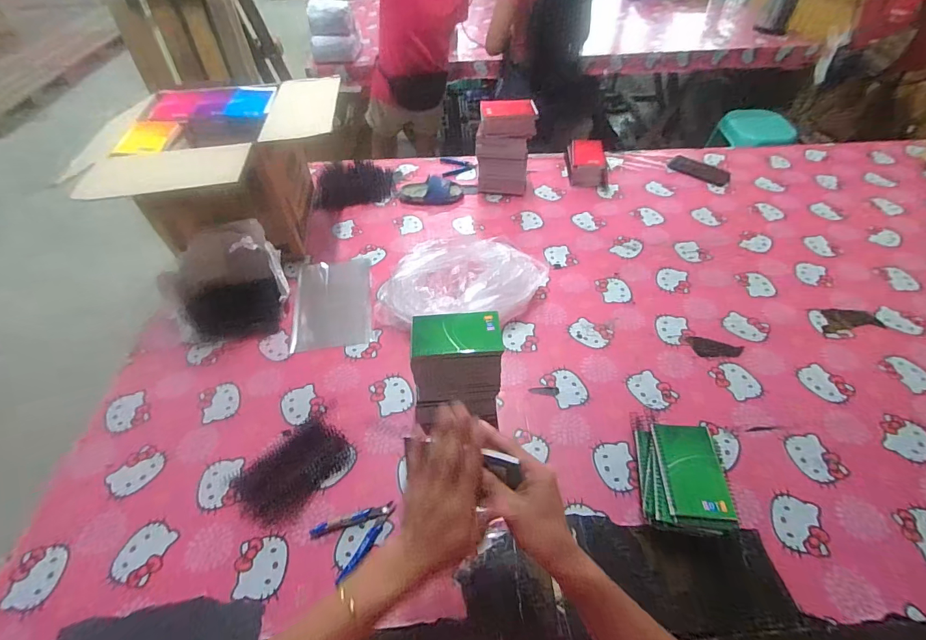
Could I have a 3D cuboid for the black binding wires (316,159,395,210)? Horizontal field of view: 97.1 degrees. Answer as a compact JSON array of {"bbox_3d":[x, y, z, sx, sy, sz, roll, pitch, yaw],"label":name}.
[{"bbox_3d":[-0.314,-0.411,1.191,0.217,0.053,0.196,-7,49,-5],"label":"black binding wires"}]

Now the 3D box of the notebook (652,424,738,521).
[{"bbox_3d":[0.326,0.210,0.584,0.081,0.017,0.133,4,50,4],"label":"notebook"}]

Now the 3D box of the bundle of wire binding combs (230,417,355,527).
[{"bbox_3d":[-0.275,0.242,0.668,0.174,0.008,0.124,-36,57,-27],"label":"bundle of wire binding combs"}]

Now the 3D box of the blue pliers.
[{"bbox_3d":[-0.159,0.307,0.608,0.113,0.006,0.082,-36,57,-27],"label":"blue pliers"}]

